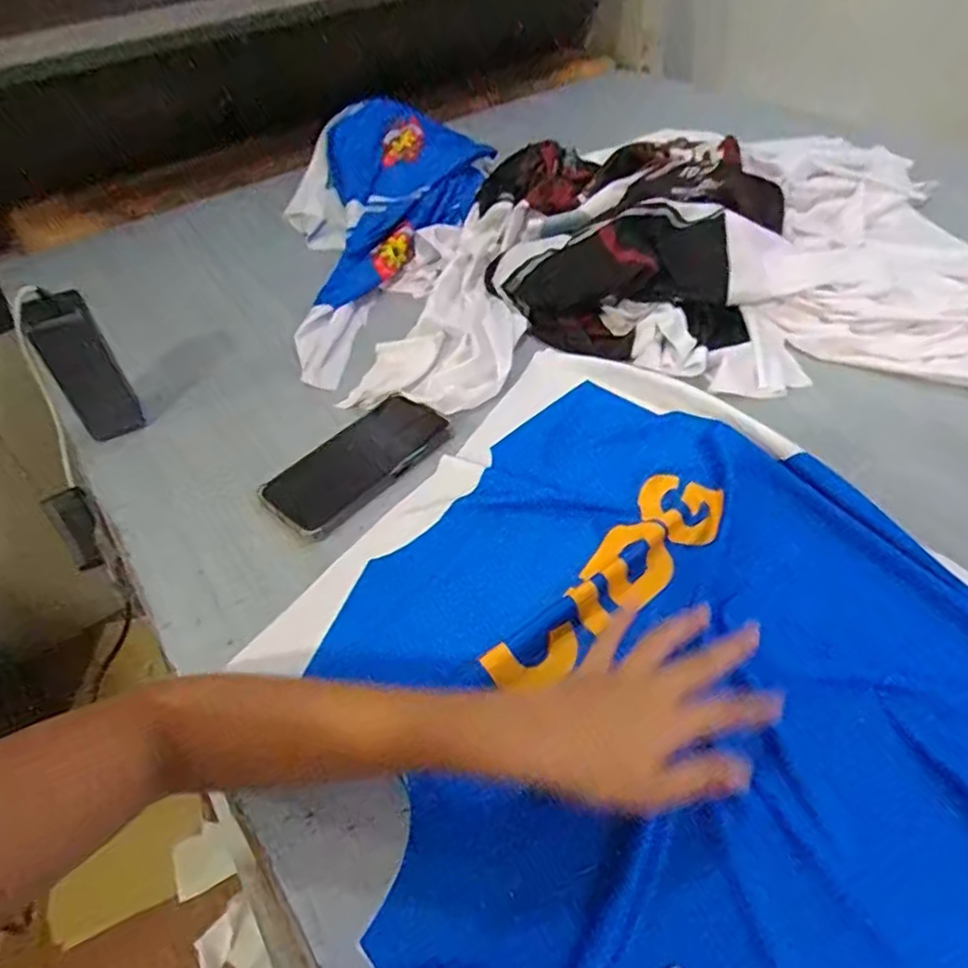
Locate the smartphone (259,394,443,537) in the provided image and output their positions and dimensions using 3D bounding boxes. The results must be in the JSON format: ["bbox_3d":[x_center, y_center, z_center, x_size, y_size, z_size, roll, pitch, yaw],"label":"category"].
[{"bbox_3d":[-0.114,-0.024,0.587,0.075,0.010,0.167,32,57,30],"label":"smartphone"}]

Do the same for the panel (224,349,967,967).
[{"bbox_3d":[0.161,0.143,0.401,0.611,0.026,0.458,31,56,29],"label":"panel"}]

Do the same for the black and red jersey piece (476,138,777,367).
[{"bbox_3d":[0.146,-0.287,0.749,0.338,0.090,0.323,15,50,18],"label":"black and red jersey piece"}]

